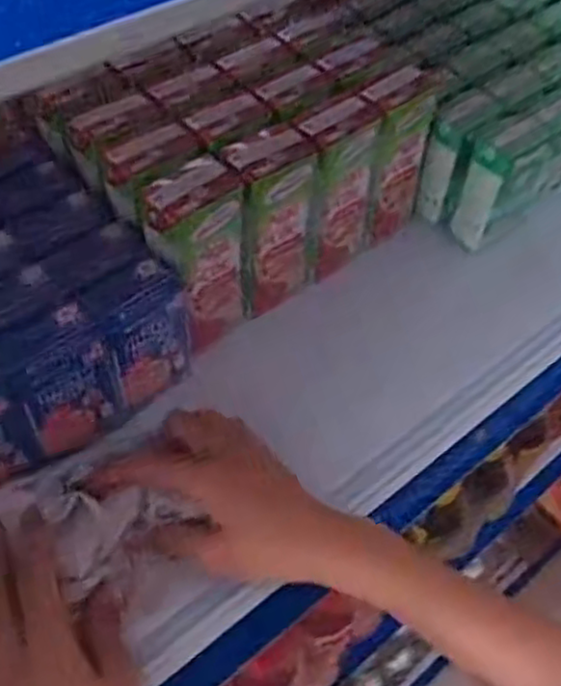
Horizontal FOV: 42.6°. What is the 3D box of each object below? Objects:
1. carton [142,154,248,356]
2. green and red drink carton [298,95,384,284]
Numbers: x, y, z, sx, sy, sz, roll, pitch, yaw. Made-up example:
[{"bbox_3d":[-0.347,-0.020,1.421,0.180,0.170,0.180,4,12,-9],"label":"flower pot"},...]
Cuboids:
[{"bbox_3d":[-0.048,-0.051,0.432,0.039,0.121,0.053,36,59,24],"label":"carton"},{"bbox_3d":[0.032,-0.096,0.474,0.031,0.112,0.060,38,60,25],"label":"green and red drink carton"}]

